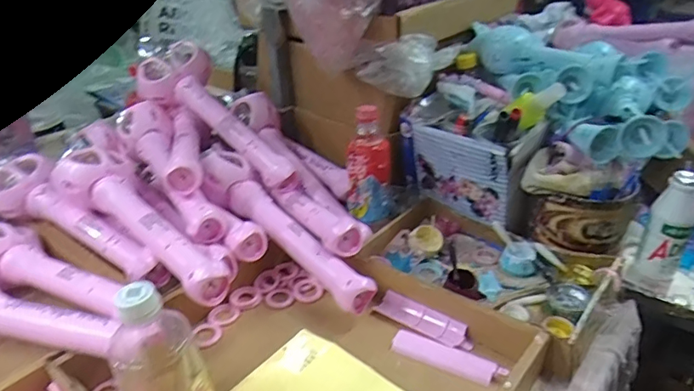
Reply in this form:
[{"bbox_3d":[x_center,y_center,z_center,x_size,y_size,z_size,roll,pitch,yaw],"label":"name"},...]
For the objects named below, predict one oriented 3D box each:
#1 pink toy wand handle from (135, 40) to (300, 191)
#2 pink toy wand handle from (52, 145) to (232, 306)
[{"bbox_3d":[-0.195,-0.126,0.793,0.329,0.077,0.101,41,47,19],"label":"pink toy wand handle"},{"bbox_3d":[-0.262,0.030,0.626,0.329,0.079,0.071,23,37,37],"label":"pink toy wand handle"}]

